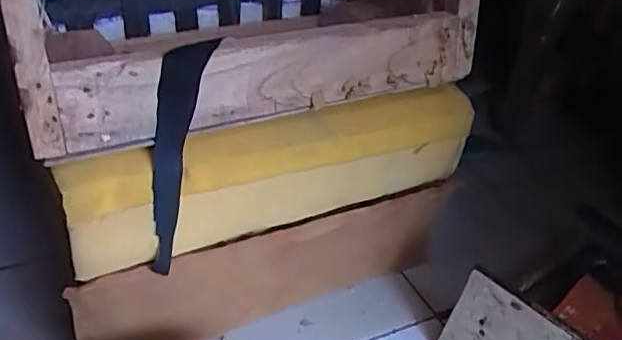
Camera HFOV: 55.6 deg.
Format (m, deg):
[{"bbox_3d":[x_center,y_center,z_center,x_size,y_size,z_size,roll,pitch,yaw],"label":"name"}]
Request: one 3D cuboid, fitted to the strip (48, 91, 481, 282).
[{"bbox_3d":[-0.016,0.001,0.681,0.506,0.141,0.036,-12,40,-26],"label":"strip"}]

